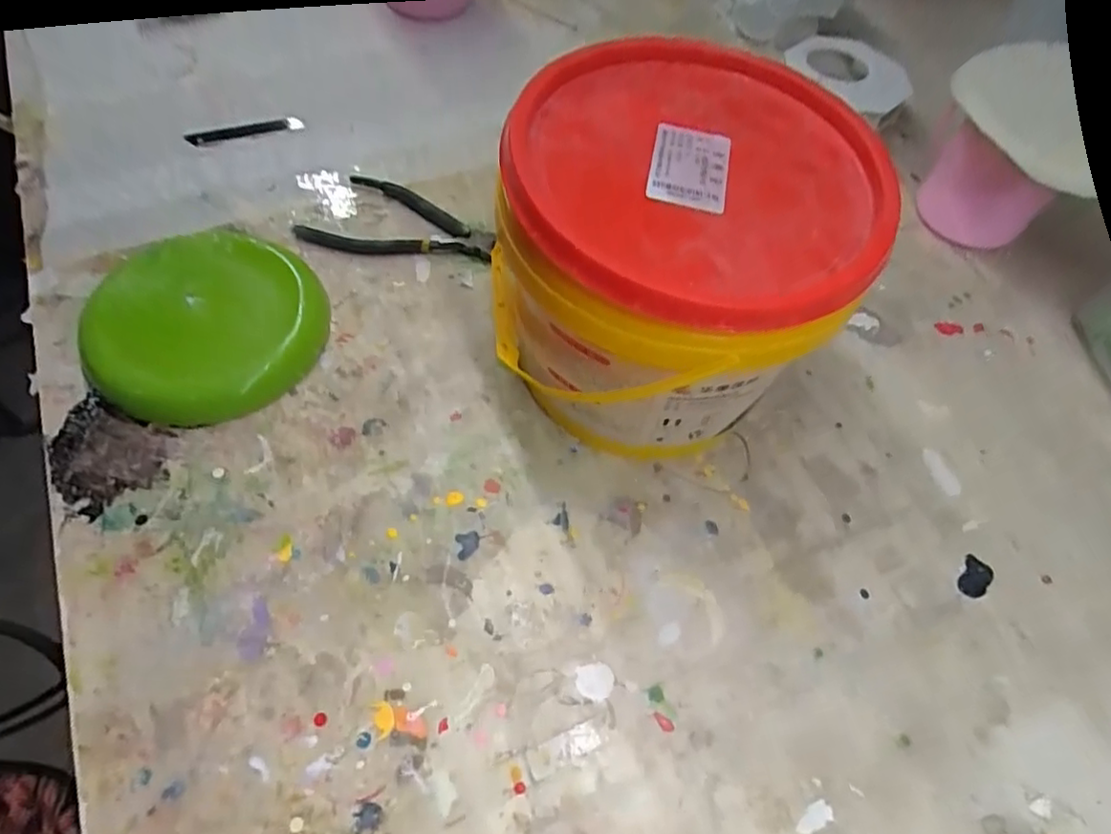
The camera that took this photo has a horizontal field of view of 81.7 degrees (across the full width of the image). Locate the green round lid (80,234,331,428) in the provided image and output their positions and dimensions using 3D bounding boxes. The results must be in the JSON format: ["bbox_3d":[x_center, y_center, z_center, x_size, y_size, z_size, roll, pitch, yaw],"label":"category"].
[{"bbox_3d":[-0.234,-0.064,0.438,0.144,0.037,0.139,2,59,-3],"label":"green round lid"}]

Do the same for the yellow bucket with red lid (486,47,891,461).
[{"bbox_3d":[0.063,-0.088,0.392,0.188,0.171,0.199,2,59,-3],"label":"yellow bucket with red lid"}]

